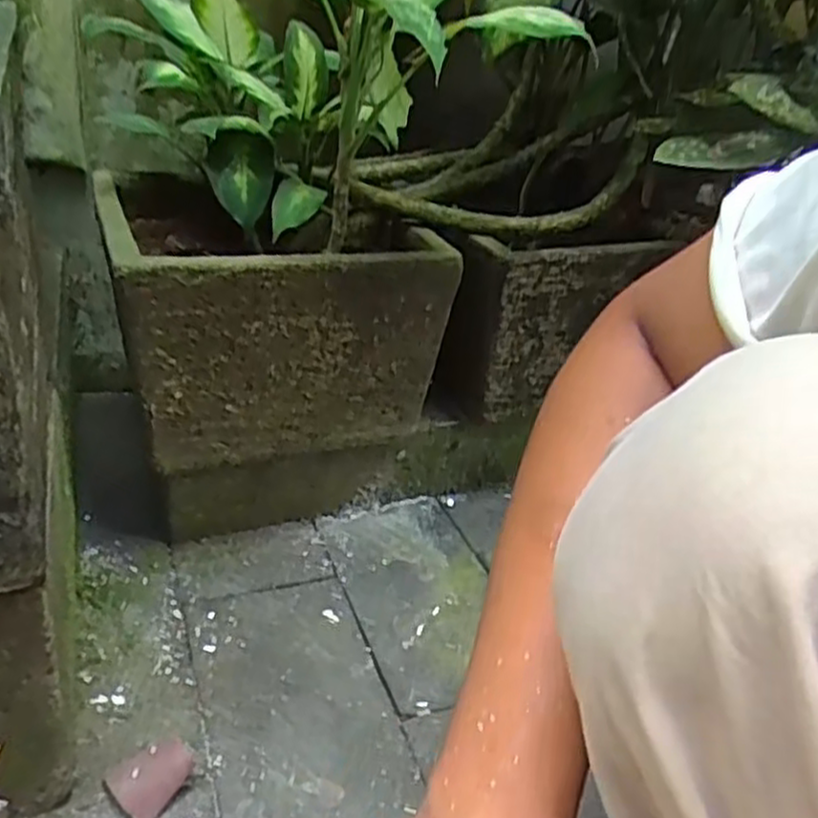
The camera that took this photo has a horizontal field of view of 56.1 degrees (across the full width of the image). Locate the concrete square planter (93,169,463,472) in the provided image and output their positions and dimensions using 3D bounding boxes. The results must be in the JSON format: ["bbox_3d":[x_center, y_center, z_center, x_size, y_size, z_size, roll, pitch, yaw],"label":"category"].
[{"bbox_3d":[-0.147,-0.105,0.787,0.295,0.199,0.272,-6,33,-22],"label":"concrete square planter"}]

